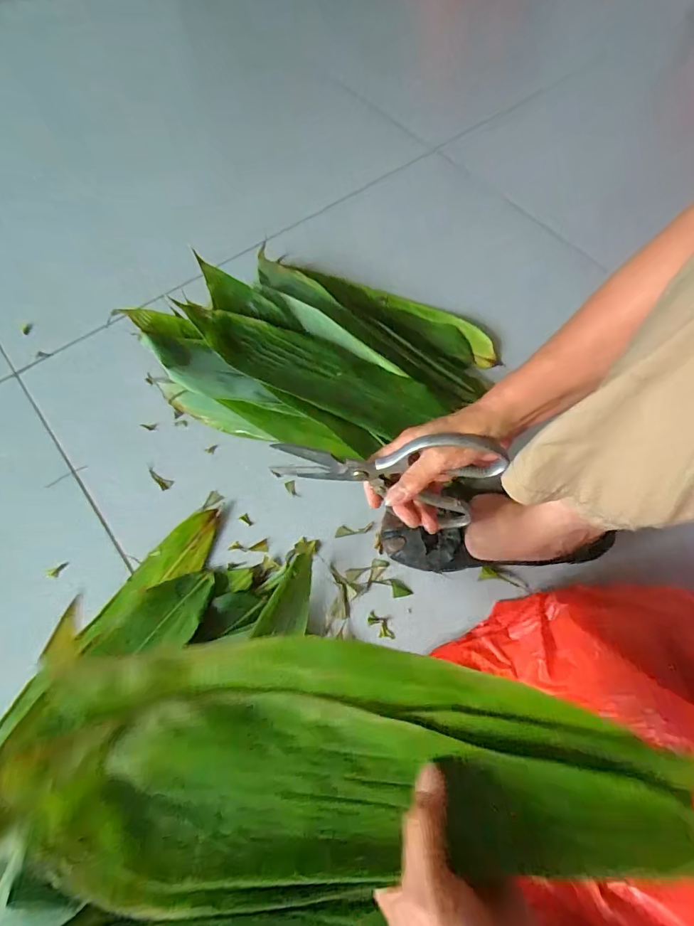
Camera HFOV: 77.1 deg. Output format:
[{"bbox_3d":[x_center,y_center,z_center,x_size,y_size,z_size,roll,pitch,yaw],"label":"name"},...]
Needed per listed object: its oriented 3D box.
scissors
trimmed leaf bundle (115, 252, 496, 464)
[{"bbox_3d":[0.034,0.012,0.398,0.196,0.113,0.013,8,48,0],"label":"scissors"},{"bbox_3d":[-0.029,-0.153,0.566,0.408,0.094,0.283,16,67,7],"label":"trimmed leaf bundle"}]

